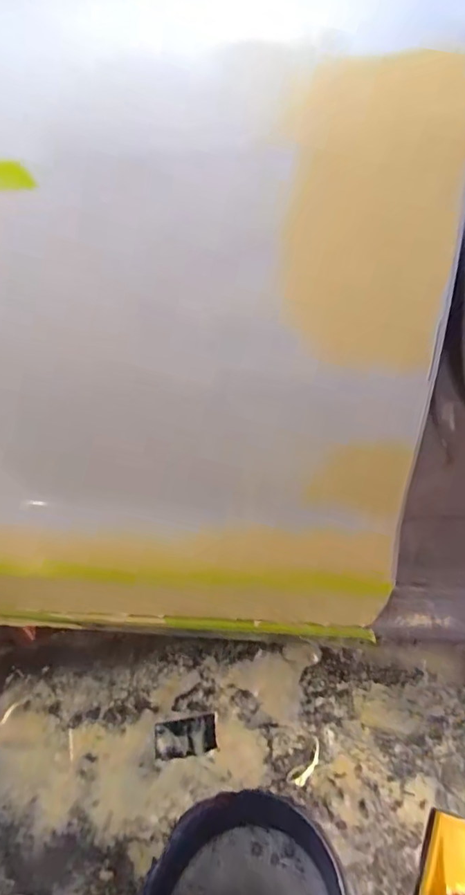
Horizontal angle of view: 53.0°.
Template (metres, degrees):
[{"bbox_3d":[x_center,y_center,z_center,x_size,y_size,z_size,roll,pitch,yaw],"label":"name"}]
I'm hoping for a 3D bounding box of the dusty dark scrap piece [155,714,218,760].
[{"bbox_3d":[-0.086,0.538,0.866,0.114,0.005,0.064,-8,35,-2],"label":"dusty dark scrap piece"}]

